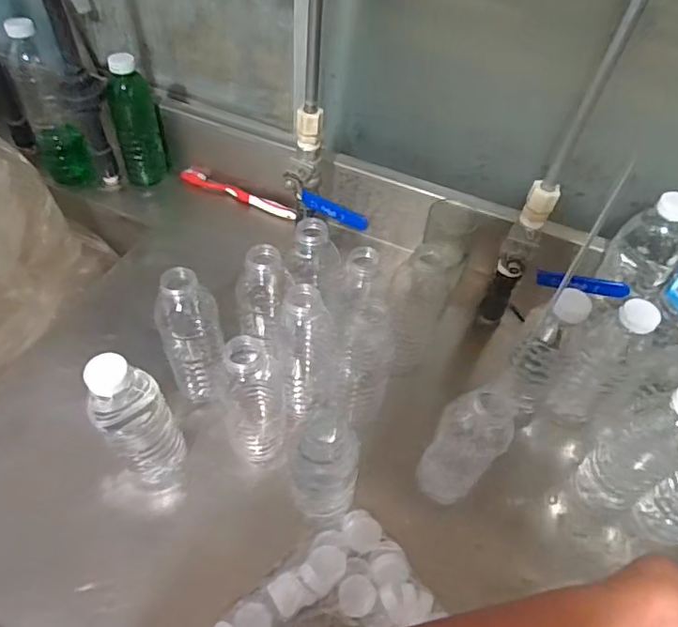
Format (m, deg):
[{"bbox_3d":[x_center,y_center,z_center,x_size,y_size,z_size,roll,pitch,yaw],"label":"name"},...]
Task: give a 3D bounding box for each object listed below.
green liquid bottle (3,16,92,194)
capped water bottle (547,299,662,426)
[{"bbox_3d":[-0.387,-0.271,0.738,0.061,0.211,0.074,-23,57,-22],"label":"green liquid bottle"},{"bbox_3d":[0.251,0.047,0.536,0.076,0.168,0.065,-32,61,-27],"label":"capped water bottle"}]

